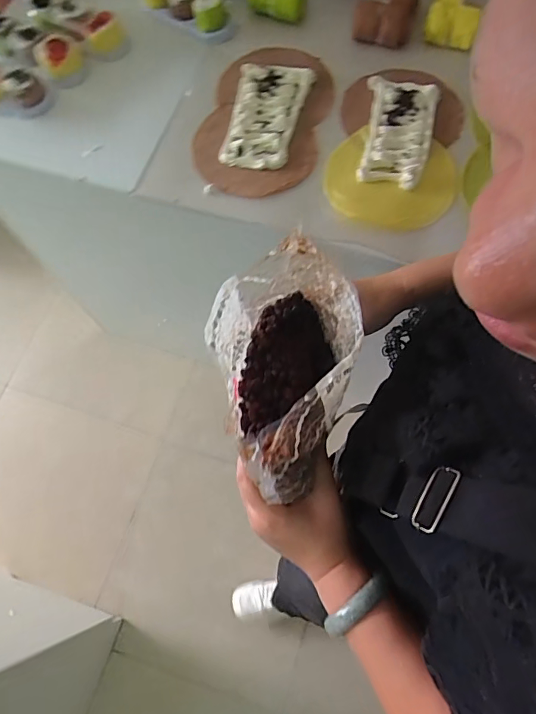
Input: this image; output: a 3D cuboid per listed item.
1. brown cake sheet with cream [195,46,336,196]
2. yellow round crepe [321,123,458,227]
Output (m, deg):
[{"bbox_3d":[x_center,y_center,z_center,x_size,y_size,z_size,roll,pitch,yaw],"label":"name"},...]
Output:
[{"bbox_3d":[-0.004,-0.429,0.814,0.206,0.027,0.353,13,69,8],"label":"brown cake sheet with cream"},{"bbox_3d":[0.198,-0.289,0.747,0.203,0.013,0.195,0,65,0],"label":"yellow round crepe"}]

